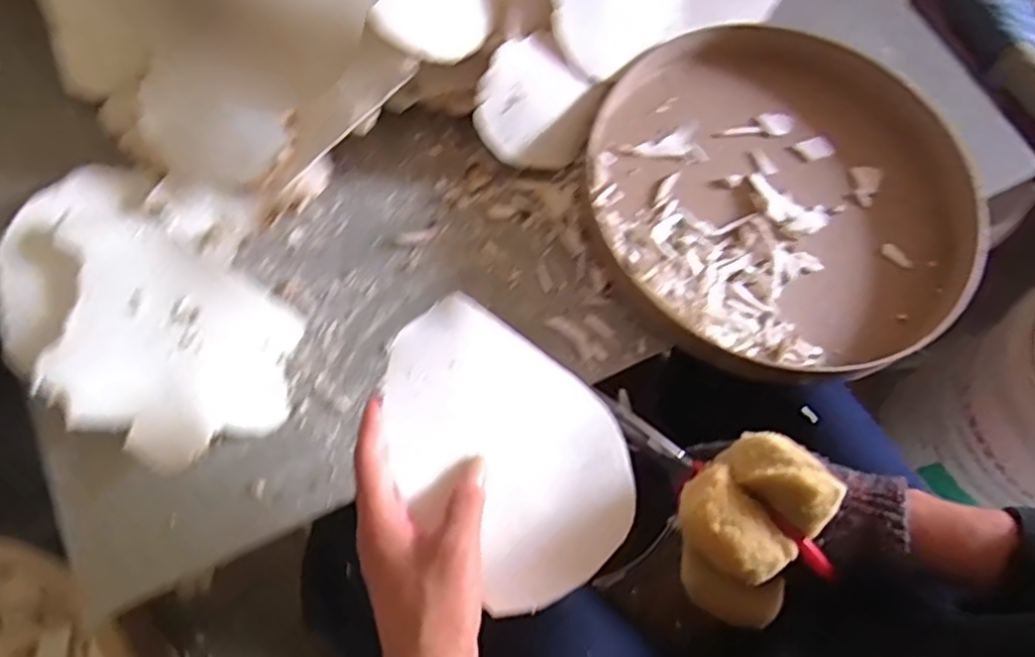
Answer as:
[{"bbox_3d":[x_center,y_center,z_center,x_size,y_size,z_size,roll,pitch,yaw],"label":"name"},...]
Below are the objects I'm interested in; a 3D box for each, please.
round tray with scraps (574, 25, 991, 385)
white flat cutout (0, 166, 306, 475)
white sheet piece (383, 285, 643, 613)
[{"bbox_3d":[0.201,-0.109,0.533,0.295,0.047,0.293,1,70,-2],"label":"round tray with scraps"},{"bbox_3d":[-0.270,-0.009,0.479,0.236,0.030,0.145,39,73,11],"label":"white flat cutout"},{"bbox_3d":[-0.008,0.061,0.383,0.114,0.009,0.170,-34,72,-20],"label":"white sheet piece"}]

